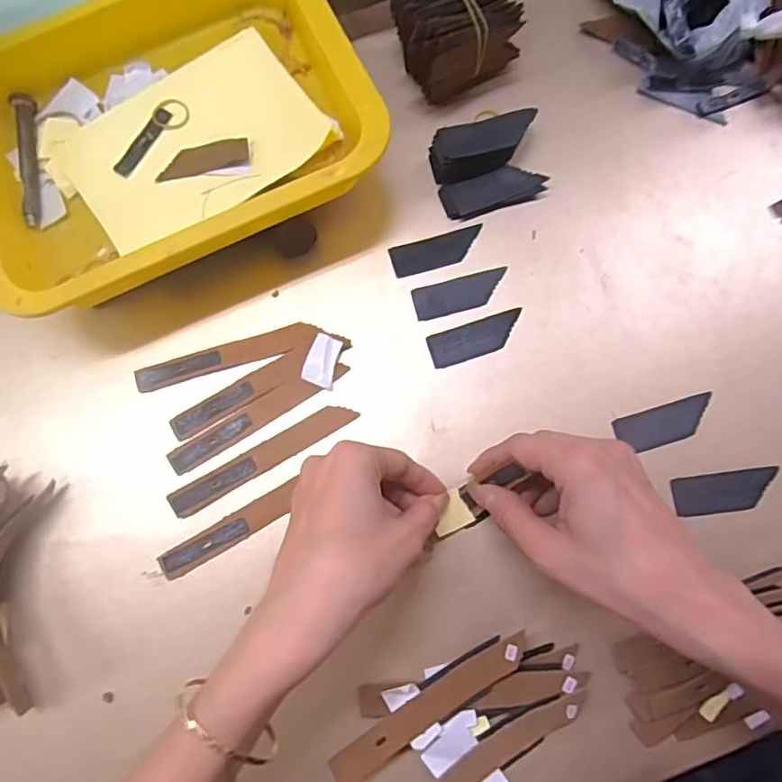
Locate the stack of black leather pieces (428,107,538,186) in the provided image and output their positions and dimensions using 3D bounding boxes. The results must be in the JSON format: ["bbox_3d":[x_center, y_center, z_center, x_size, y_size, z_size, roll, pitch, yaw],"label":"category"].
[{"bbox_3d":[0.065,-0.169,0.381,0.074,0.024,0.030,-20,78,-3],"label":"stack of black leather pieces"}]

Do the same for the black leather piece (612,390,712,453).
[{"bbox_3d":[0.173,0.020,0.347,0.064,0.004,0.023,-16,78,-3],"label":"black leather piece"}]

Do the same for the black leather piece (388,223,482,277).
[{"bbox_3d":[0.032,-0.096,0.378,0.063,0.004,0.023,-16,78,-3],"label":"black leather piece"}]

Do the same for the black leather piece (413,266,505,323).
[{"bbox_3d":[0.047,-0.065,0.369,0.063,0.004,0.024,-14,78,-2],"label":"black leather piece"}]

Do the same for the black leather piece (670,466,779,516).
[{"bbox_3d":[0.203,0.061,0.334,0.062,0.004,0.023,-8,84,1],"label":"black leather piece"}]

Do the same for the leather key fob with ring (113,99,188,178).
[{"bbox_3d":[-0.161,-0.170,0.369,0.024,0.004,0.063,38,81,8],"label":"leather key fob with ring"}]

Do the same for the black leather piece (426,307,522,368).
[{"bbox_3d":[0.056,-0.035,0.363,0.063,0.004,0.023,-18,78,-3],"label":"black leather piece"}]

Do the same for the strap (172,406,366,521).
[{"bbox_3d":[-0.079,0.042,0.346,0.122,0.005,0.016,-30,79,-6],"label":"strap"}]

